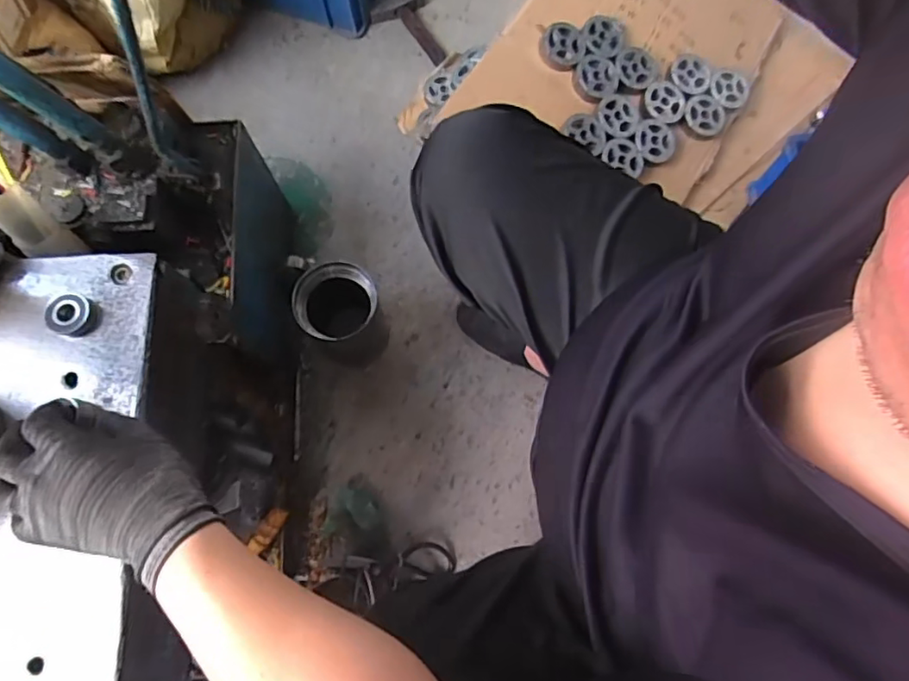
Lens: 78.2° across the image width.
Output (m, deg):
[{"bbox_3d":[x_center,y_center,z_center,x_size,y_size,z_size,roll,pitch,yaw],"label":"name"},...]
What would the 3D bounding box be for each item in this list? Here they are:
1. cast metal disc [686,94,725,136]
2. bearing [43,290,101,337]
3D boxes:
[{"bbox_3d":[0.460,-0.414,1.028,0.079,0.008,0.079,-1,93,-13],"label":"cast metal disc"},{"bbox_3d":[-0.343,-0.024,0.504,0.040,0.015,0.041,0,74,1],"label":"bearing"}]

